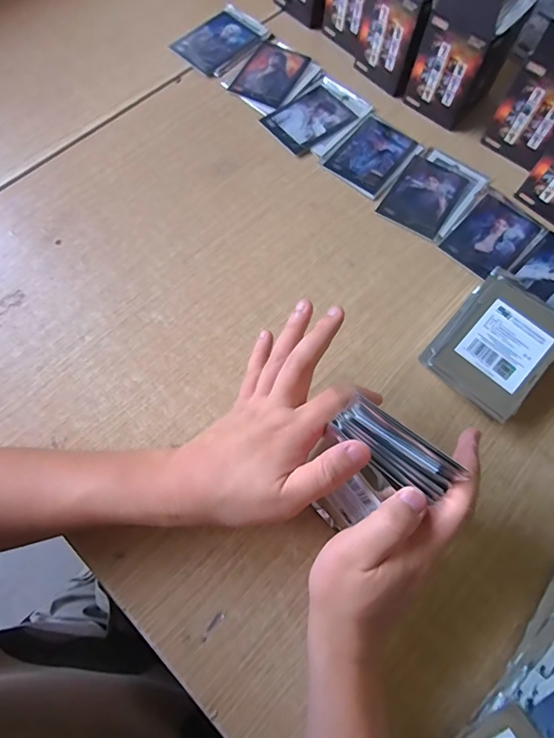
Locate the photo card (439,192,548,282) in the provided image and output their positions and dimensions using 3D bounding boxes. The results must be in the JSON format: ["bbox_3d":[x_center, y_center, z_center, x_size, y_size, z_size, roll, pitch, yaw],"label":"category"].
[{"bbox_3d":[0.231,-0.141,0.468,0.073,0.004,0.101,43,75,13],"label":"photo card"}]

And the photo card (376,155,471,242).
[{"bbox_3d":[0.163,-0.191,0.487,0.069,0.004,0.098,32,71,12],"label":"photo card"}]

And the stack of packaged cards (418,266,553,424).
[{"bbox_3d":[0.204,-0.023,0.405,0.092,0.041,0.127,41,74,12],"label":"stack of packaged cards"}]

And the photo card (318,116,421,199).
[{"bbox_3d":[0.110,-0.246,0.505,0.077,0.004,0.104,39,74,12],"label":"photo card"}]

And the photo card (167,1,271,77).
[{"bbox_3d":[-0.068,-0.420,0.563,0.077,0.010,0.115,40,74,7],"label":"photo card"}]

